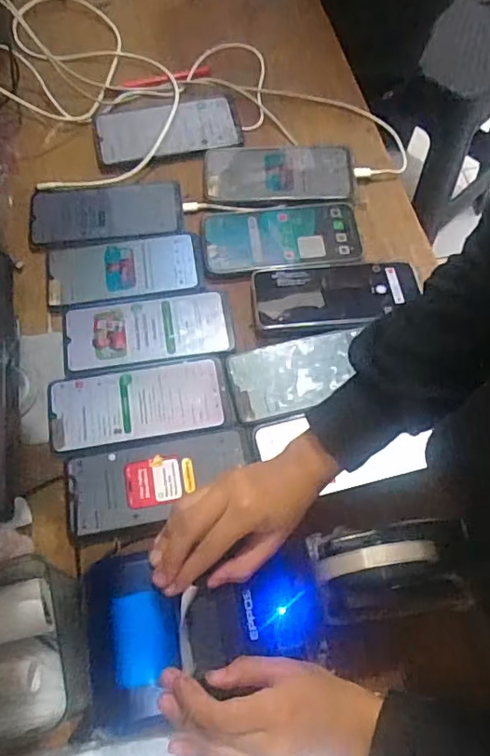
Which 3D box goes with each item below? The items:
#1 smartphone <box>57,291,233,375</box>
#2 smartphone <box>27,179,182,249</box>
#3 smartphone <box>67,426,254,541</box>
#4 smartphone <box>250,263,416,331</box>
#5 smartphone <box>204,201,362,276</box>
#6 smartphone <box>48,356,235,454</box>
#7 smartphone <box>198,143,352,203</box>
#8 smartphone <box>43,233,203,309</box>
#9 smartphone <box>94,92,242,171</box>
[{"bbox_3d":[-0.098,-0.048,0.559,0.168,0.008,0.082,-7,65,-3],"label":"smartphone"},{"bbox_3d":[-0.156,-0.185,0.618,0.165,0.007,0.079,-5,65,-2],"label":"smartphone"},{"bbox_3d":[-0.075,0.090,0.497,0.164,0.008,0.071,-11,65,-5],"label":"smartphone"},{"bbox_3d":[0.093,-0.088,0.571,0.166,0.010,0.076,-6,65,-3],"label":"smartphone"},{"bbox_3d":[0.040,-0.154,0.605,0.169,0.005,0.080,-6,65,-3],"label":"smartphone"},{"bbox_3d":[-0.098,0.023,0.525,0.168,0.004,0.075,-9,65,-4],"label":"smartphone"},{"bbox_3d":[0.038,-0.236,0.640,0.168,0.010,0.080,2,65,1],"label":"smartphone"},{"bbox_3d":[-0.130,-0.117,0.589,0.159,0.004,0.073,-9,65,-4],"label":"smartphone"},{"bbox_3d":[-0.093,-0.299,0.666,0.171,0.012,0.089,-11,65,-5],"label":"smartphone"}]

